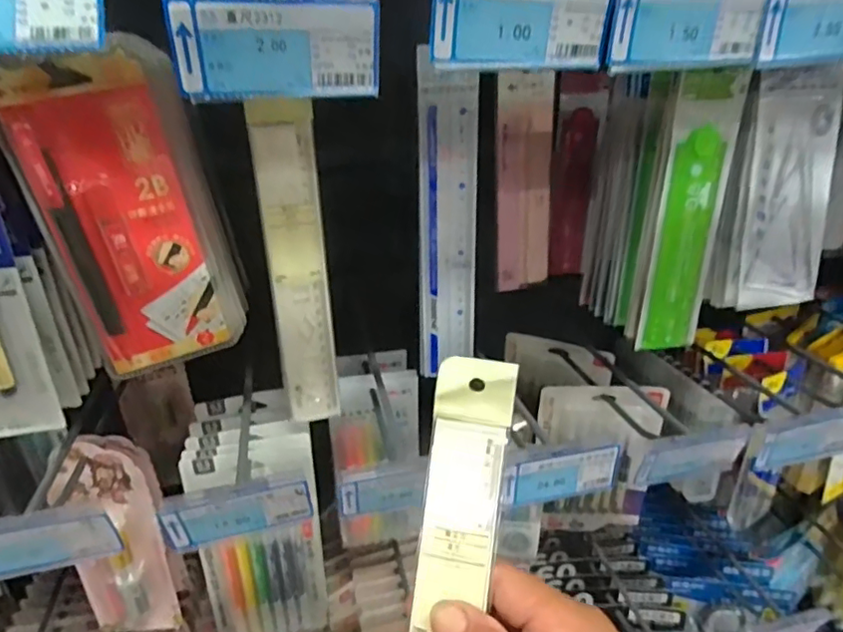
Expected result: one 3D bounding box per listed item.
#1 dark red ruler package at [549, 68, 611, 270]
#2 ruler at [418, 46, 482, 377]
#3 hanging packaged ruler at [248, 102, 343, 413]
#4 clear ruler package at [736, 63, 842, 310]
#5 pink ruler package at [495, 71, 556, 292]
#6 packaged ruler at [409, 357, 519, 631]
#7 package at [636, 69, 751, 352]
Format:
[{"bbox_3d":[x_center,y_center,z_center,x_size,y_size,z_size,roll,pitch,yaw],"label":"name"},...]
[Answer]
[{"bbox_3d":[0.150,-0.134,0.566,0.043,0.190,0.018,4,26,9],"label":"dark red ruler package"},{"bbox_3d":[0.021,-0.061,0.422,0.044,0.229,0.006,-4,28,-6],"label":"ruler"},{"bbox_3d":[-0.083,-0.025,0.390,0.037,0.223,0.005,-7,28,-13],"label":"hanging packaged ruler"},{"bbox_3d":[0.269,-0.088,0.420,0.071,0.169,0.006,-9,19,-13],"label":"clear ruler package"},{"bbox_3d":[0.093,-0.114,0.514,0.055,0.189,0.013,-8,27,-15],"label":"pink ruler package"},{"bbox_3d":[0.013,0.142,0.269,0.037,0.240,0.007,6,-8,13],"label":"packaged ruler"},{"bbox_3d":[0.194,-0.066,0.415,0.049,0.202,0.007,-4,26,-6],"label":"package"}]

